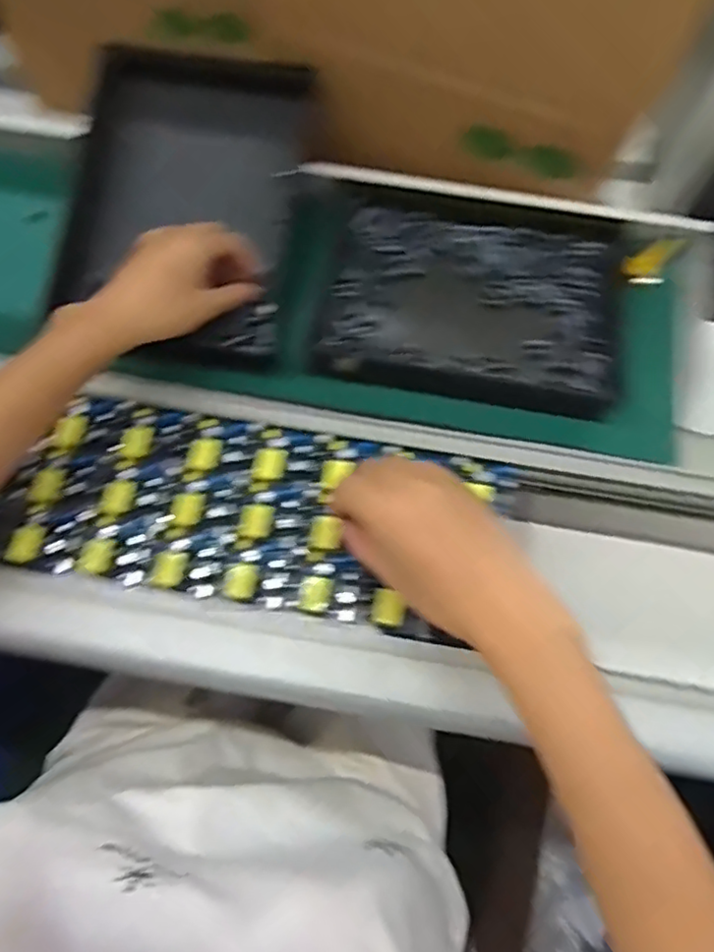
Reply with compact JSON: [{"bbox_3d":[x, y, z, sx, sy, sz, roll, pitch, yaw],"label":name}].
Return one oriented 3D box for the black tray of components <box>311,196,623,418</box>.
[{"bbox_3d":[0.090,-0.132,0.482,0.215,0.026,0.165,11,68,3],"label":"black tray of components"}]

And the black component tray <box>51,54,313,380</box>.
[{"bbox_3d":[-0.132,-0.201,0.469,0.167,0.032,0.234,8,83,-4],"label":"black component tray"}]

